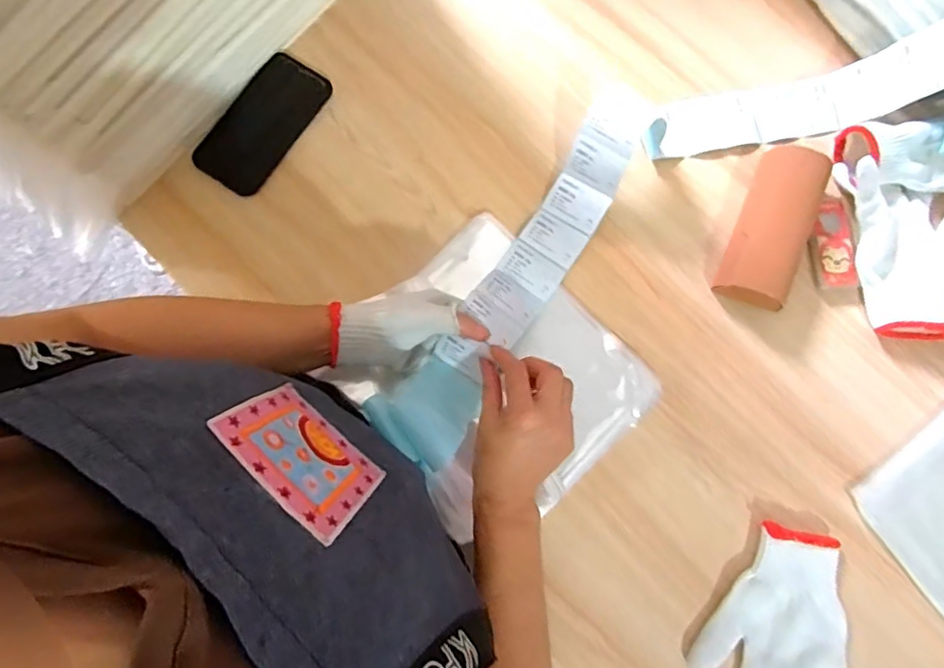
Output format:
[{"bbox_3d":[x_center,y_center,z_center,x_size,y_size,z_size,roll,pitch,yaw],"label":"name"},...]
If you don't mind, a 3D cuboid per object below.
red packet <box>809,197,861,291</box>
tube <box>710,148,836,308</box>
[{"bbox_3d":[0.349,-0.087,0.545,0.044,0.014,0.088,-7,80,0],"label":"red packet"},{"bbox_3d":[0.290,-0.106,0.540,0.062,0.039,0.163,21,81,5],"label":"tube"}]

